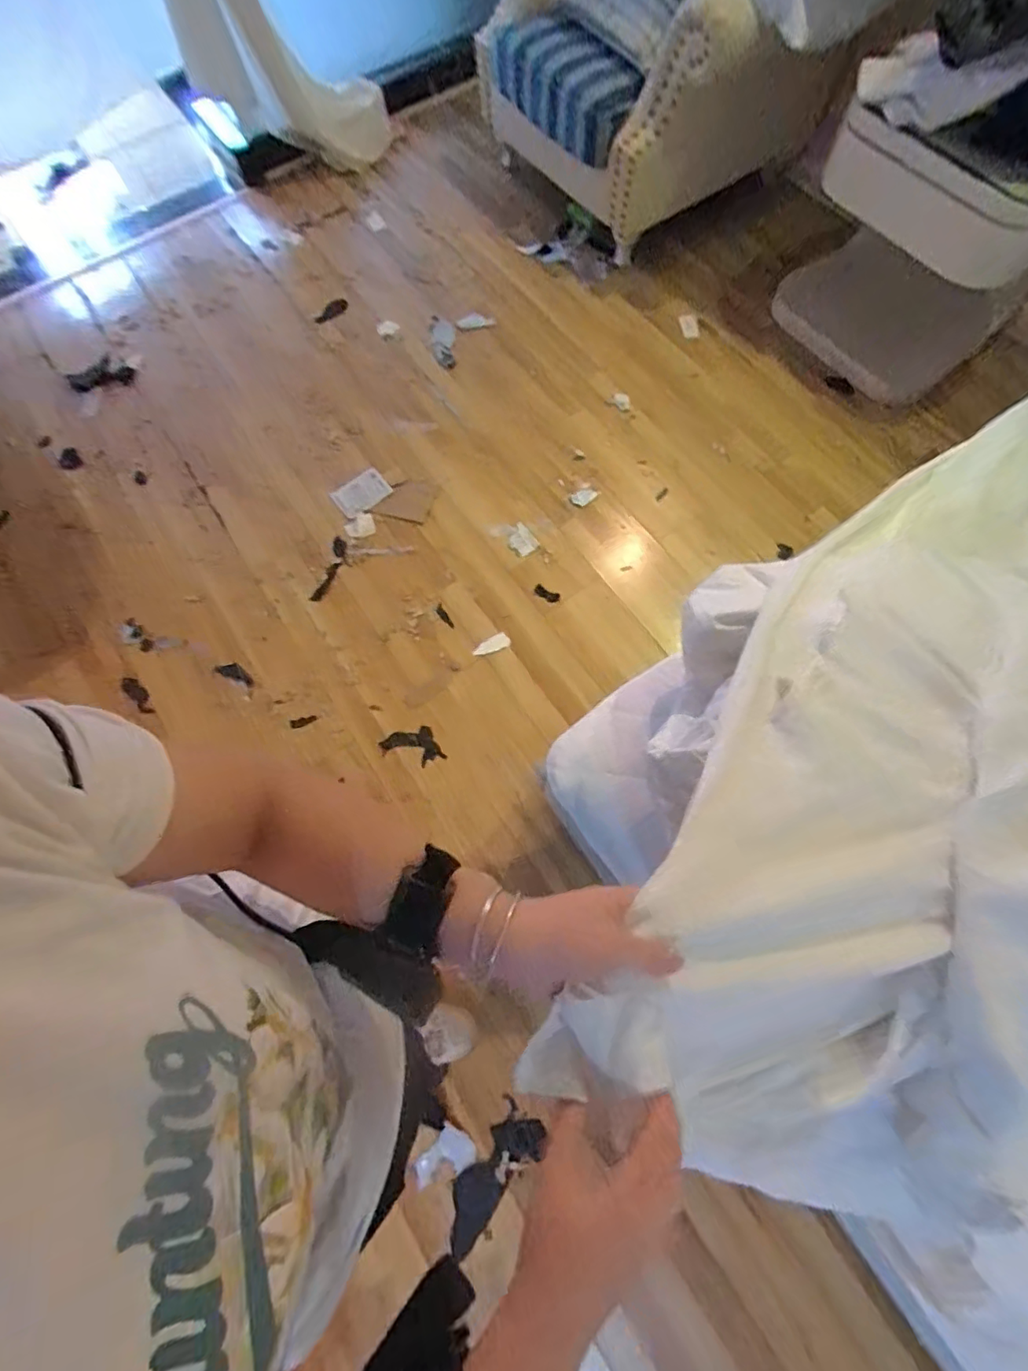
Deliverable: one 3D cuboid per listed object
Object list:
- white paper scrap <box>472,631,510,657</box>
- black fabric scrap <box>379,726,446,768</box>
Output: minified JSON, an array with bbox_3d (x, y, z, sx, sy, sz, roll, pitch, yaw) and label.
[{"bbox_3d":[-0.064,-0.112,1.599,0.105,0.012,0.049,-21,81,-2],"label":"white paper scrap"},{"bbox_3d":[-0.268,0.166,1.498,0.150,0.017,0.108,-20,71,-5],"label":"black fabric scrap"}]

